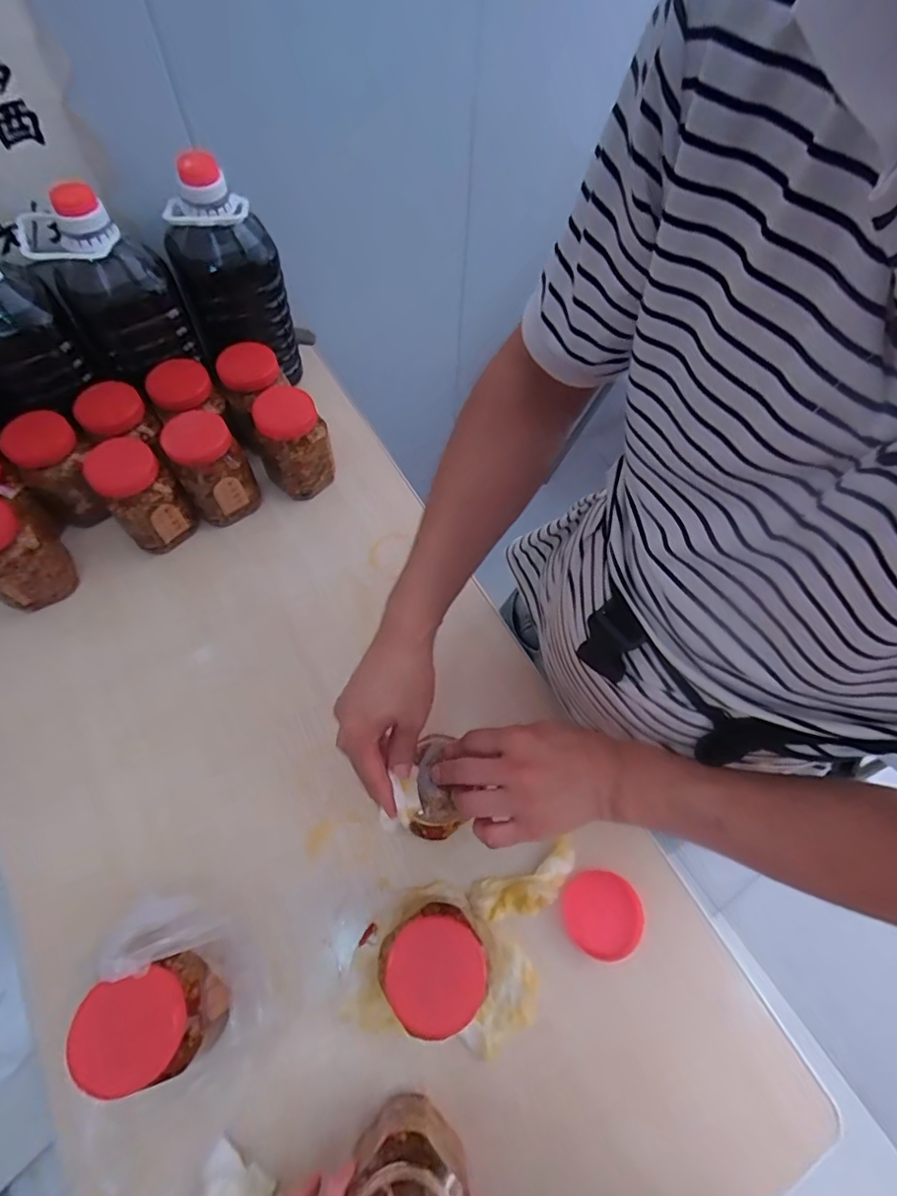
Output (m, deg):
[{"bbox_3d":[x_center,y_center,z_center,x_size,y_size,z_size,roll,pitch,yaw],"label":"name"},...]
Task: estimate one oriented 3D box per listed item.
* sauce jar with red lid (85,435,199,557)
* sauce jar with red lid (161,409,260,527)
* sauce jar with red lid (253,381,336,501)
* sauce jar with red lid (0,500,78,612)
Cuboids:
[{"bbox_3d":[-0.348,-0.116,0.625,0.068,0.119,0.076,42,69,18],"label":"sauce jar with red lid"},{"bbox_3d":[-0.279,-0.151,0.653,0.075,0.123,0.072,1,63,-1],"label":"sauce jar with red lid"},{"bbox_3d":[-0.189,-0.193,0.666,0.079,0.130,0.069,-40,70,-20],"label":"sauce jar with red lid"},{"bbox_3d":[-0.465,-0.047,0.586,0.078,0.115,0.068,-35,69,-18],"label":"sauce jar with red lid"}]

